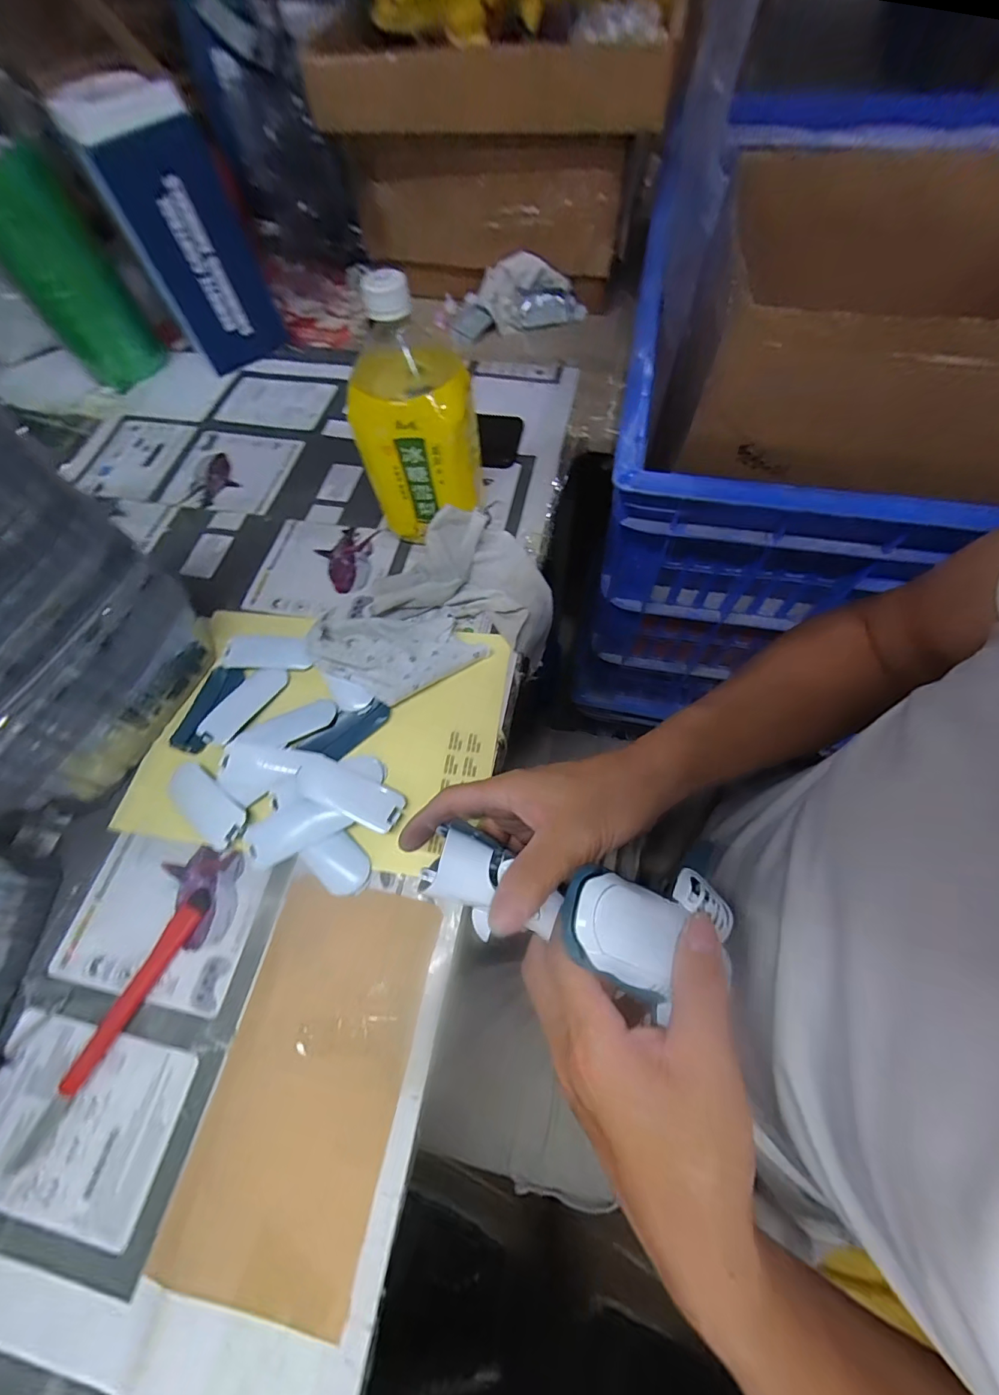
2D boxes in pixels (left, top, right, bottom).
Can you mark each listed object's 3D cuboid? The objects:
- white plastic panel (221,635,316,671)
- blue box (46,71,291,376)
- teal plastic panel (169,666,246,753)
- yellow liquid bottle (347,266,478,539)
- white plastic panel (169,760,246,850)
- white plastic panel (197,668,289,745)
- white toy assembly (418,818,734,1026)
[{"bbox_3d":[-0.204,-0.041,0.419,0.077,0.005,0.032,2,64,2],"label":"white plastic panel"},{"bbox_3d":[-0.344,-0.508,0.535,0.125,0.222,0.072,-27,66,-12],"label":"blue box"},{"bbox_3d":[-0.250,0.008,0.402,0.033,0.005,0.078,13,65,8],"label":"teal plastic panel"},{"bbox_3d":[-0.067,-0.226,0.402,0.095,0.200,0.078,1,65,3],"label":"yellow liquid bottle"},{"bbox_3d":[-0.226,0.080,0.360,0.078,0.011,0.032,34,69,16],"label":"white plastic panel"},{"bbox_3d":[-0.216,0.003,0.397,0.033,0.005,0.077,29,68,14],"label":"white plastic panel"},{"bbox_3d":[0.044,0.116,0.263,0.172,0.051,0.069,13,65,9],"label":"white toy assembly"}]

